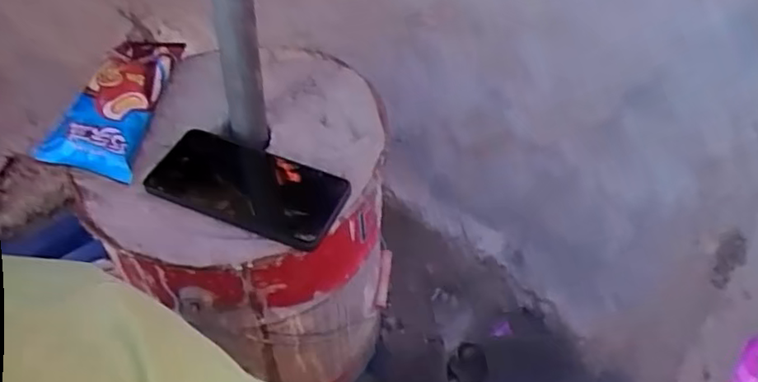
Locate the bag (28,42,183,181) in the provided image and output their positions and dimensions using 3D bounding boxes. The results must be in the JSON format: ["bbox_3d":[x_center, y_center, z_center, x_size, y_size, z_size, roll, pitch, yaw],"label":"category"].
[{"bbox_3d":[-0.248,-0.090,0.601,0.070,0.045,0.187,-1,52,4],"label":"bag"}]

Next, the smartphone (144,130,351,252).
[{"bbox_3d":[-0.109,-0.004,0.540,0.160,0.014,0.080,18,56,17],"label":"smartphone"}]

